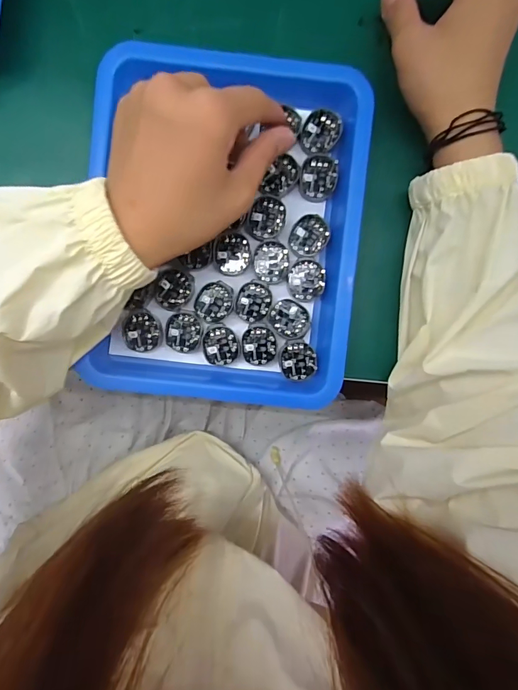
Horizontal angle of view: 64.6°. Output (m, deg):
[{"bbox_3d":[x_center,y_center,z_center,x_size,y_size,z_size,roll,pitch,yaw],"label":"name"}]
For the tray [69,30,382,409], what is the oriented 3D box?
[{"bbox_3d":[-0.021,-0.075,0.270,0.170,0.027,0.225,6,90,0],"label":"tray"}]

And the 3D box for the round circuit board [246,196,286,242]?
[{"bbox_3d":[0.006,-0.085,0.277,0.024,0.004,0.029,29,90,0],"label":"round circuit board"}]

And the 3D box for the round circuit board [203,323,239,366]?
[{"bbox_3d":[-0.026,0.000,0.281,0.024,0.004,0.028,7,90,0],"label":"round circuit board"}]

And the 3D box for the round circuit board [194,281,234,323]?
[{"bbox_3d":[-0.030,-0.029,0.279,0.023,0.004,0.028,40,90,0],"label":"round circuit board"}]

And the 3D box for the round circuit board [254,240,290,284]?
[{"bbox_3d":[0.009,-0.057,0.279,0.023,0.004,0.028,9,90,0],"label":"round circuit board"}]

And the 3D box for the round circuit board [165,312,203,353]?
[{"bbox_3d":[-0.052,-0.009,0.280,0.024,0.004,0.026,0,90,0],"label":"round circuit board"}]

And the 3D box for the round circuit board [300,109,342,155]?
[{"bbox_3d":[0.042,-0.143,0.275,0.025,0.004,0.028,11,90,0],"label":"round circuit board"}]

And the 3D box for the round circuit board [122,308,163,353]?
[{"bbox_3d":[-0.080,-0.010,0.279,0.026,0.004,0.029,1,90,0],"label":"round circuit board"}]

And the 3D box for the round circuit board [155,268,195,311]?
[{"bbox_3d":[-0.058,-0.038,0.278,0.025,0.004,0.027,0,90,0],"label":"round circuit board"}]

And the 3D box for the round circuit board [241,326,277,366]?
[{"bbox_3d":[0.000,0.001,0.281,0.023,0.004,0.026,6,90,0],"label":"round circuit board"}]

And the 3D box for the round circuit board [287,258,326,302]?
[{"bbox_3d":[0.033,-0.044,0.279,0.025,0.004,0.028,7,90,0],"label":"round circuit board"}]

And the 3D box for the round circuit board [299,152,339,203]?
[{"bbox_3d":[0.040,-0.114,0.277,0.024,0.007,0.031,6,90,0],"label":"round circuit board"}]

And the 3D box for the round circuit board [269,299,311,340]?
[{"bbox_3d":[0.022,-0.018,0.280,0.025,0.004,0.028,-38,90,0],"label":"round circuit board"}]

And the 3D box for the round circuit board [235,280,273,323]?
[{"bbox_3d":[-0.003,-0.030,0.279,0.023,0.004,0.028,19,90,0],"label":"round circuit board"}]

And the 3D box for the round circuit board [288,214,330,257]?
[{"bbox_3d":[0.034,-0.074,0.279,0.023,0.004,0.029,43,90,0],"label":"round circuit board"}]

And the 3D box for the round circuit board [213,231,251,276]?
[{"bbox_3d":[-0.018,-0.062,0.278,0.024,0.004,0.028,-2,90,0],"label":"round circuit board"}]

